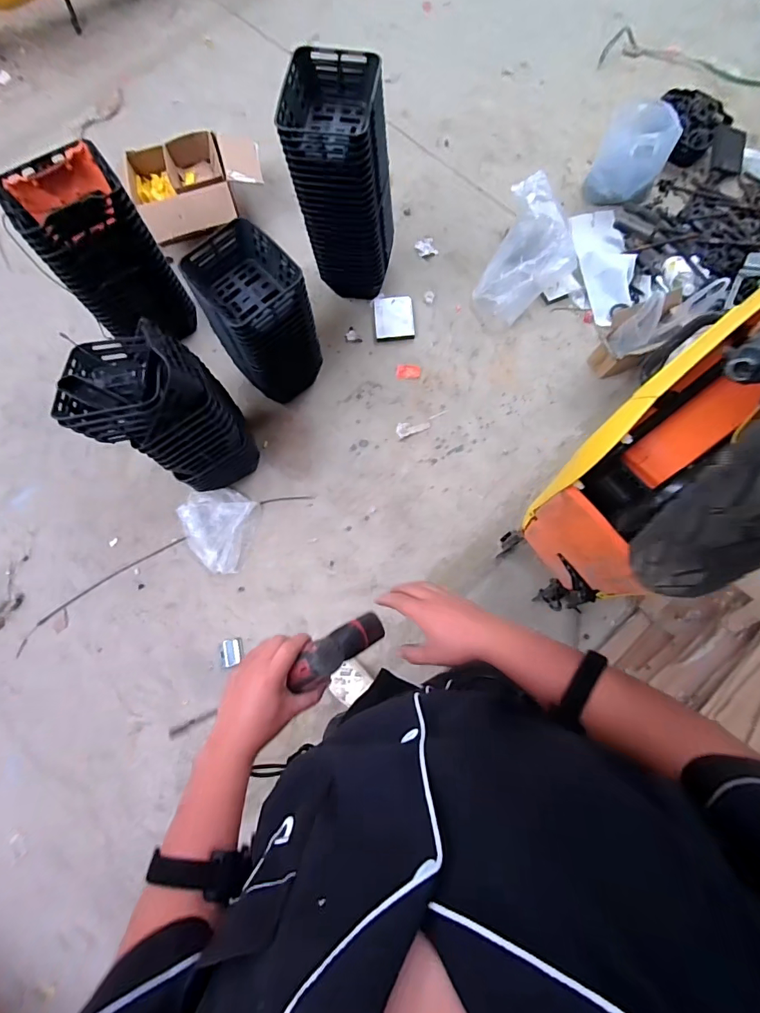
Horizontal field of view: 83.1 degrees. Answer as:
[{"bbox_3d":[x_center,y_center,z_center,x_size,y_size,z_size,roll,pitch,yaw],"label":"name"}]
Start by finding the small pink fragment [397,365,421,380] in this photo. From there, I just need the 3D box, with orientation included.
[{"bbox_3d":[0.122,-0.571,1.815,0.100,0.010,0.073,2,73,1],"label":"small pink fragment"}]

